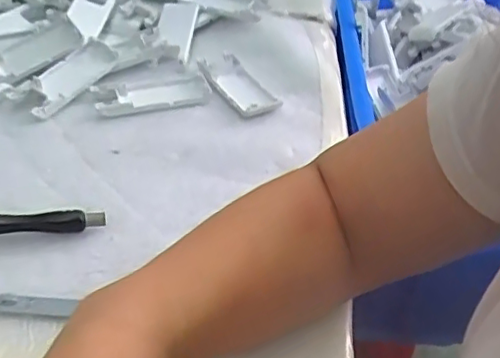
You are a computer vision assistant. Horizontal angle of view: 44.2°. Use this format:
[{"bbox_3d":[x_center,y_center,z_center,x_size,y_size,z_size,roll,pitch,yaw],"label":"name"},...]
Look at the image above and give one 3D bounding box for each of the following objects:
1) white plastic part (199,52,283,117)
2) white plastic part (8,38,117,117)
[{"bbox_3d":[-0.012,-0.091,0.589,0.042,0.013,0.101,-21,47,-28],"label":"white plastic part"},{"bbox_3d":[-0.169,-0.094,0.567,0.045,0.027,0.104,27,44,23],"label":"white plastic part"}]

